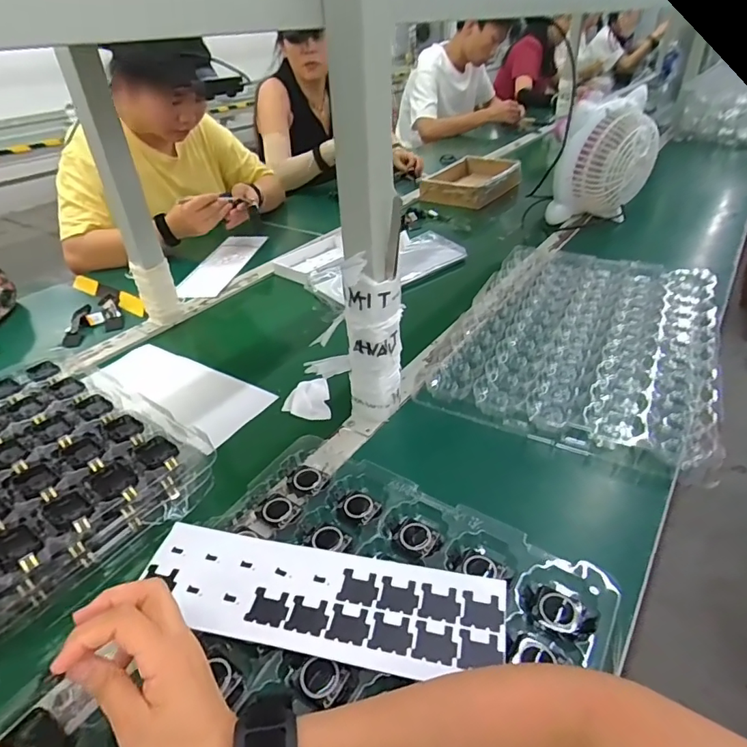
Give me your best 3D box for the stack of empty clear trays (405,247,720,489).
[{"bbox_3d":[0.310,-0.067,0.713,0.330,0.032,0.476,16,40,23],"label":"stack of empty clear trays"}]

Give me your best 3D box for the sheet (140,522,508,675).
[{"bbox_3d":[-0.044,0.179,0.394,0.292,0.004,0.082,6,36,10],"label":"sheet"}]

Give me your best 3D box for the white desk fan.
[{"bbox_3d":[0.478,-0.435,1.011,0.185,0.233,0.147,9,38,15],"label":"white desk fan"}]

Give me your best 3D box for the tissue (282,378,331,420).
[{"bbox_3d":[-0.088,0.033,0.642,0.059,0.014,0.082,-6,37,-5],"label":"tissue"}]

